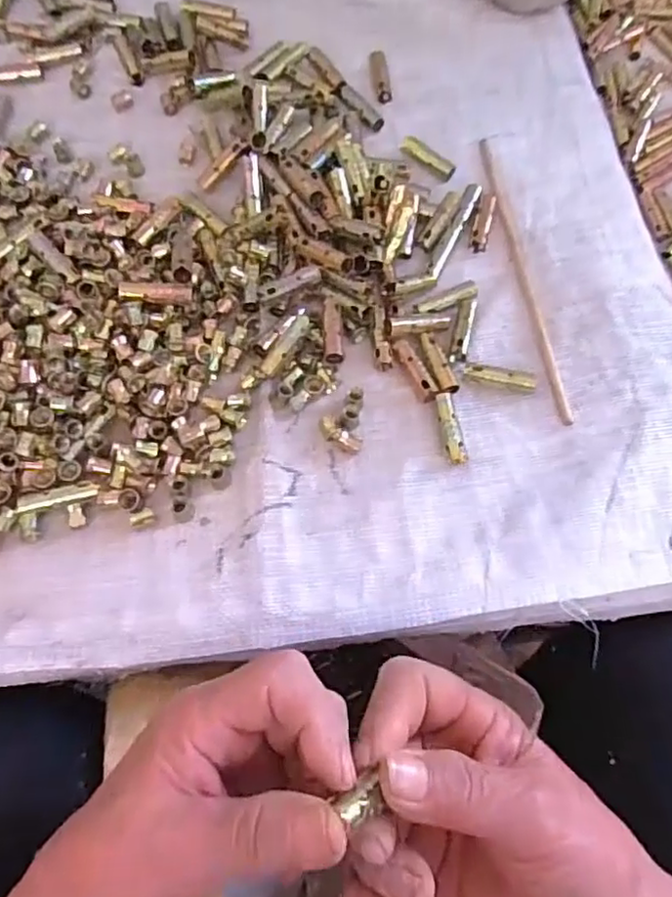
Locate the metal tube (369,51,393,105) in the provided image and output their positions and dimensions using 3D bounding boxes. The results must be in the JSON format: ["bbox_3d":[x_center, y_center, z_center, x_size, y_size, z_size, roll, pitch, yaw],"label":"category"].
[{"bbox_3d":[0.033,-0.269,0.457,0.012,0.009,0.040,-8,68,-5],"label":"metal tube"}]

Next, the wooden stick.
[{"bbox_3d":[0.117,-0.112,0.396,0.008,0.005,0.211,-6,68,-5],"label":"wooden stick"}]

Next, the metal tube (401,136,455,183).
[{"bbox_3d":[0.061,-0.196,0.426,0.040,0.010,0.011,38,71,13],"label":"metal tube"}]

